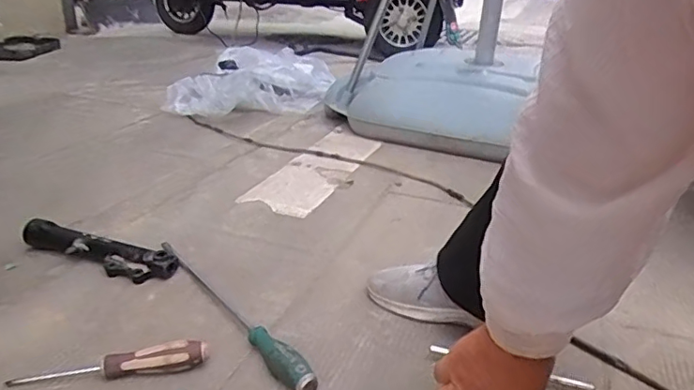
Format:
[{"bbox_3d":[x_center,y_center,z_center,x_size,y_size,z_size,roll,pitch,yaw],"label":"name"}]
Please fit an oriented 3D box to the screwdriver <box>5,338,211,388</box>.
[{"bbox_3d":[-0.260,0.182,0.607,0.205,0.035,0.027,-1,23,-10],"label":"screwdriver"}]

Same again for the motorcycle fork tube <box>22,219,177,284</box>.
[{"bbox_3d":[-0.375,0.082,0.820,0.252,0.039,0.041,12,24,19],"label":"motorcycle fork tube"}]

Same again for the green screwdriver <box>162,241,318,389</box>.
[{"bbox_3d":[-0.163,0.140,0.720,0.030,0.035,0.389,-14,29,-36],"label":"green screwdriver"}]

